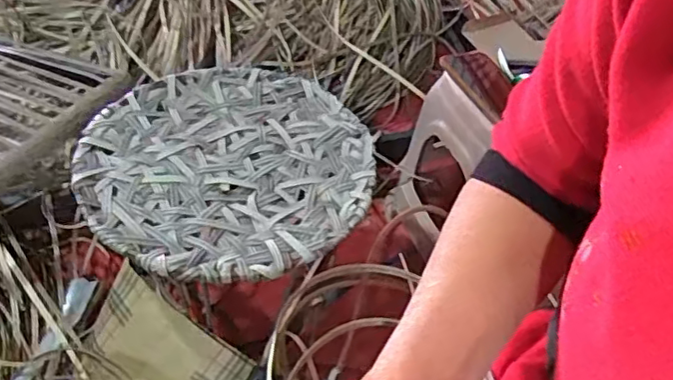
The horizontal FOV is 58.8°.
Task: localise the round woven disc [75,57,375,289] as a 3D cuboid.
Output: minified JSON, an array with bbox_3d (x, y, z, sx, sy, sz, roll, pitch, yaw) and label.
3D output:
[{"bbox_3d":[-0.127,-0.039,0.721,0.330,0.022,0.336,3,44,-3],"label":"round woven disc"}]

